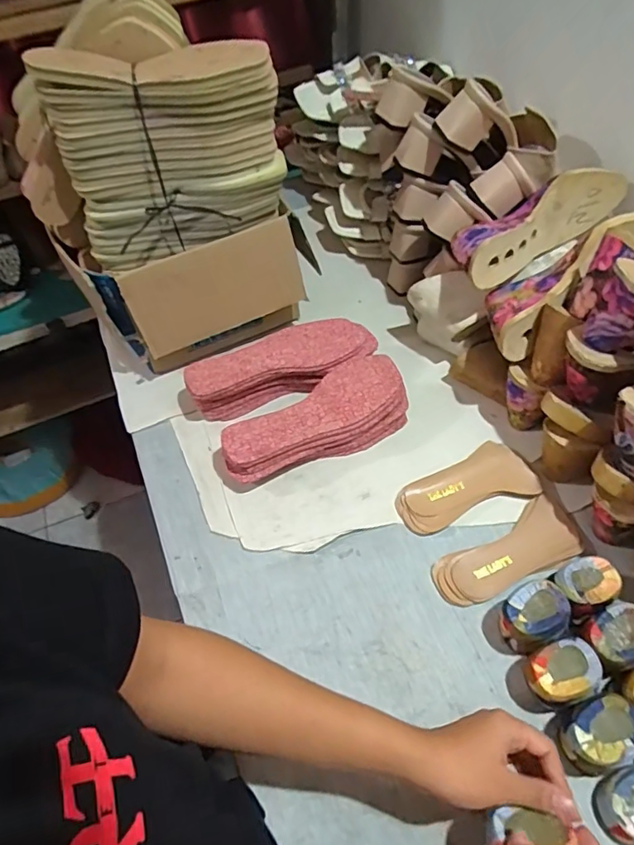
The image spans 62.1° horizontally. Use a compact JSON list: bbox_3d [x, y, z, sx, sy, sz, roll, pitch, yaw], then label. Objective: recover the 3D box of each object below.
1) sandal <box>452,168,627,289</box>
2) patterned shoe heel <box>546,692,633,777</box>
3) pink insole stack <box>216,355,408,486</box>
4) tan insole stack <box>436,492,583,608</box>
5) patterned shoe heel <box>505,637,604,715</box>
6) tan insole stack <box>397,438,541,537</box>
[{"bbox_3d":[0.264,-0.251,0.652,0.230,0.079,0.078,-27,56,-16],"label":"sandal"},{"bbox_3d":[0.244,0.275,0.460,0.058,0.074,0.054,-18,55,-11],"label":"patterned shoe heel"},{"bbox_3d":[-0.003,0.000,0.676,0.241,0.067,0.091,-22,56,-14],"label":"pink insole stack"},{"bbox_3d":[0.211,0.150,0.588,0.169,0.017,0.070,-26,57,-17],"label":"tan insole stack"},{"bbox_3d":[0.221,0.238,0.490,0.063,0.071,0.052,-5,53,-2],"label":"patterned shoe heel"},{"bbox_3d":[0.176,0.079,0.633,0.163,0.030,0.072,-18,55,-11],"label":"tan insole stack"}]

